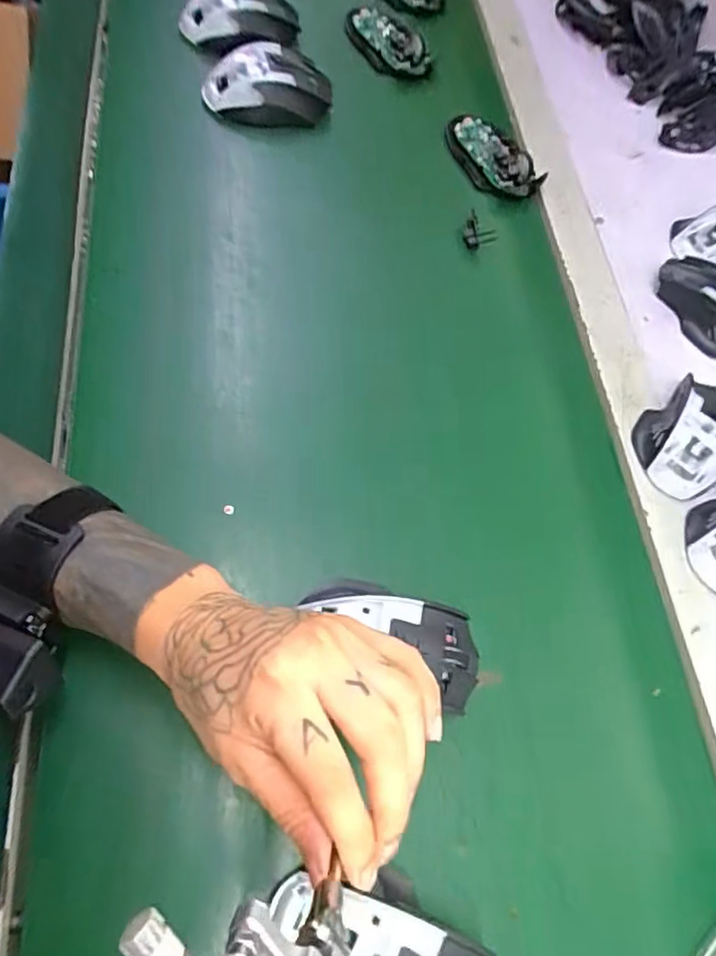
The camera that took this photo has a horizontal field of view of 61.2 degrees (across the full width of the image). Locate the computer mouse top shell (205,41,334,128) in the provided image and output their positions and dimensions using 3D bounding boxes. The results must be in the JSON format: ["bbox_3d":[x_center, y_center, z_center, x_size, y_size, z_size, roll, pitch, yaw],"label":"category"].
[{"bbox_3d":[-0.082,-0.356,0.554,0.111,0.055,0.059,-5,64,-12],"label":"computer mouse top shell"}]

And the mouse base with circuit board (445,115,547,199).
[{"bbox_3d":[0.133,-0.318,0.595,0.061,0.026,0.103,-27,73,-15],"label":"mouse base with circuit board"}]

